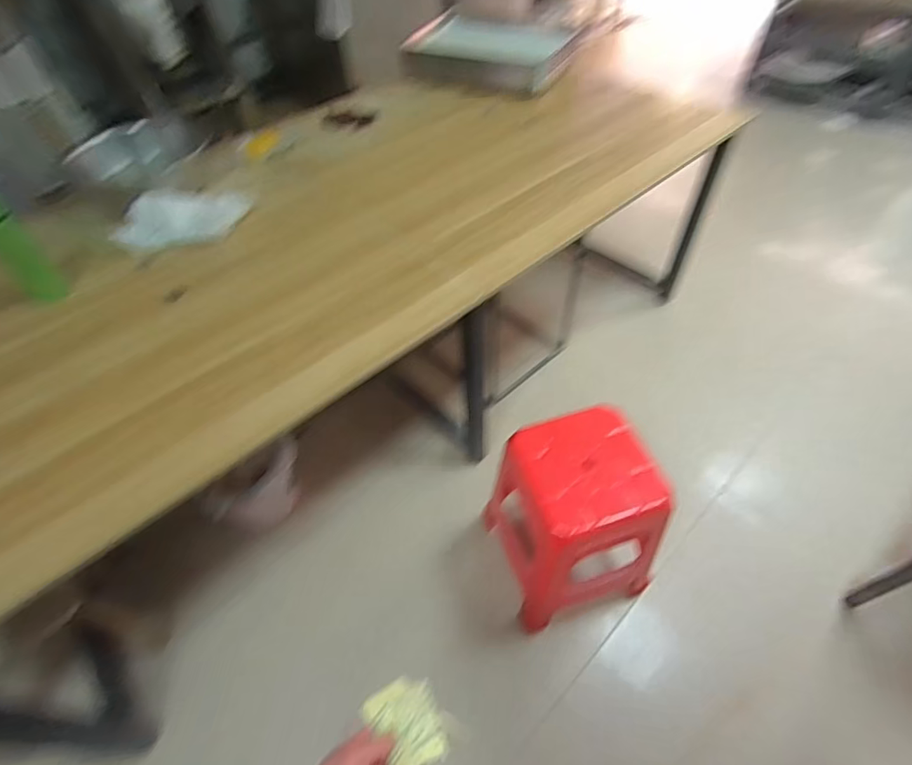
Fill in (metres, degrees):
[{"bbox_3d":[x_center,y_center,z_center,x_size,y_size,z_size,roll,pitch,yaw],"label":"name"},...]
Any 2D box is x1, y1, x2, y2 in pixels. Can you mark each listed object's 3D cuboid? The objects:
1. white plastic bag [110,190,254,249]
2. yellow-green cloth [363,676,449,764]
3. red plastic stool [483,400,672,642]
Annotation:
[{"bbox_3d":[-0.710,-0.452,1.265,0.309,0.067,0.250,-9,50,-4],"label":"white plastic bag"},{"bbox_3d":[-0.048,0.350,0.484,0.063,0.025,0.101,-25,24,-25],"label":"yellow-green cloth"},{"bbox_3d":[0.275,0.335,1.175,0.316,0.453,0.330,-14,51,-8],"label":"red plastic stool"}]

